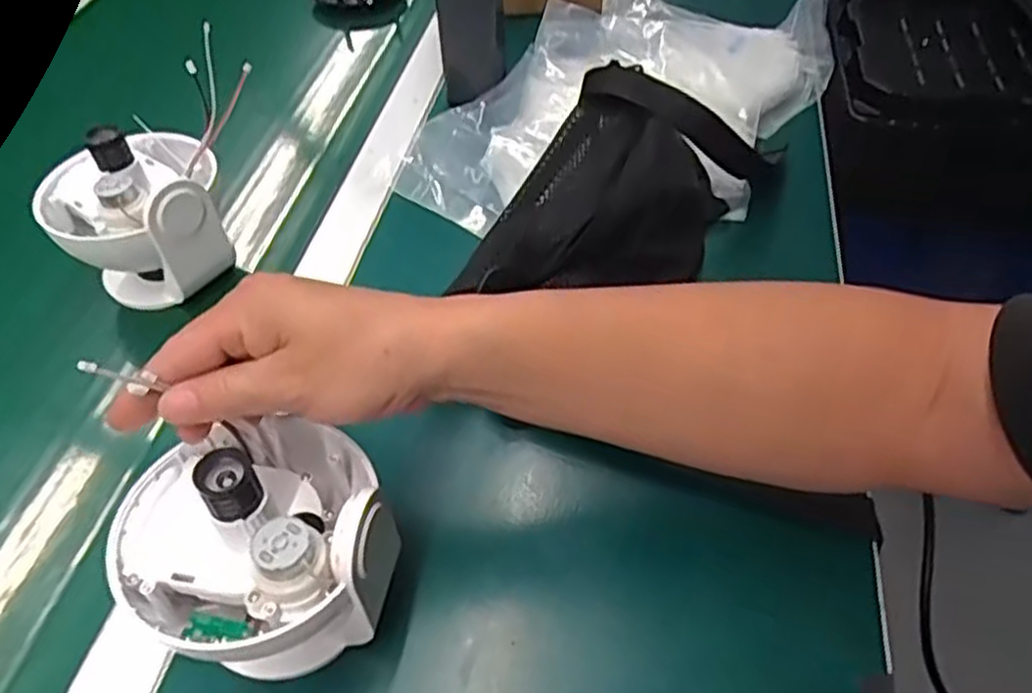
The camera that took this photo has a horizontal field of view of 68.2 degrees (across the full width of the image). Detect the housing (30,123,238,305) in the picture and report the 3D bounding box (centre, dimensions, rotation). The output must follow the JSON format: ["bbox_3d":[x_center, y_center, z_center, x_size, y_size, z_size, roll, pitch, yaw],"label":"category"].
[{"bbox_3d":[-0.254,-0.092,0.518,0.106,0.107,0.103,-1,47,1],"label":"housing"}]

